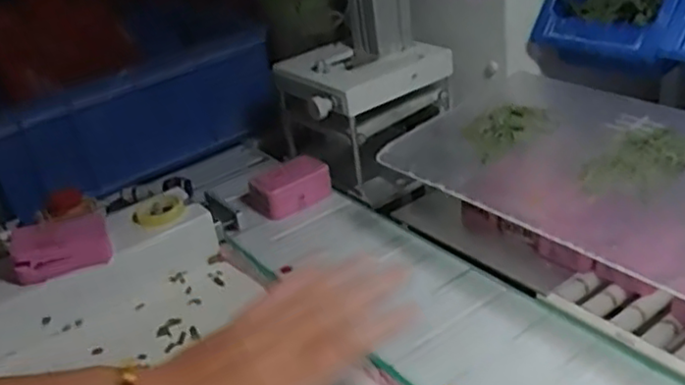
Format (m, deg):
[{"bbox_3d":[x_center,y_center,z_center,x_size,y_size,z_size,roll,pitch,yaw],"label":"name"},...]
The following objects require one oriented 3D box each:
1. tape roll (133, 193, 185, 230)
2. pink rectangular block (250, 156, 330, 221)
[{"bbox_3d":[-0.160,0.016,0.612,0.043,0.009,0.051,-15,29,-11],"label":"tape roll"},{"bbox_3d":[-0.054,-0.005,0.674,0.075,0.034,0.047,-27,33,-29],"label":"pink rectangular block"}]

